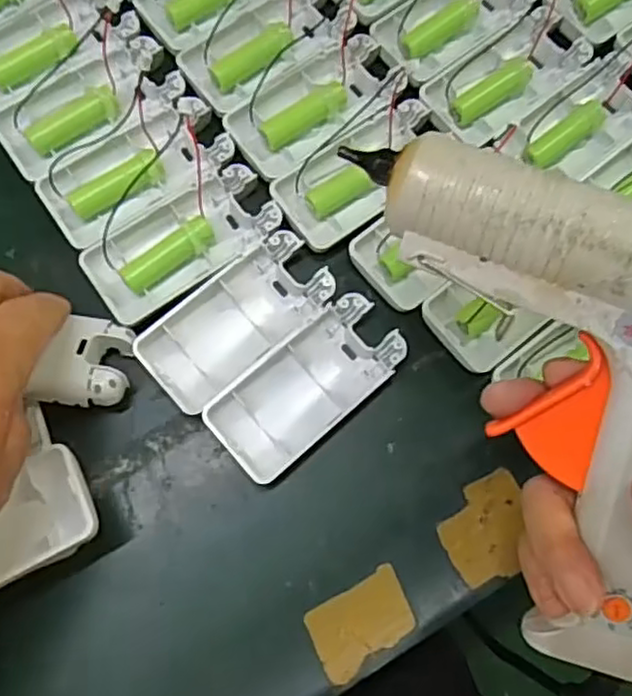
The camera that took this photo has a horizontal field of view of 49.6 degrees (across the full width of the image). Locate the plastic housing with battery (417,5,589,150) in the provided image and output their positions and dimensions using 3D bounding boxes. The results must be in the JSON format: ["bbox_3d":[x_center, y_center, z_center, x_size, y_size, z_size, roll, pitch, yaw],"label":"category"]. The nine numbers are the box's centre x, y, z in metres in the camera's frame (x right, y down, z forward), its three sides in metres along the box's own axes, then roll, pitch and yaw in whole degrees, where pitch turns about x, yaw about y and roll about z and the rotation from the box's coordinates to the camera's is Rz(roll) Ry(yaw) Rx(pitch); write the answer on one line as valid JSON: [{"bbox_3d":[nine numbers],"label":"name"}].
[{"bbox_3d":[0.101,-0.145,0.367,0.088,0.014,0.044,-38,79,-12],"label":"plastic housing with battery"}]

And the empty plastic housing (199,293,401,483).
[{"bbox_3d":[-0.004,0.018,0.320,0.093,0.012,0.045,-40,80,-12],"label":"empty plastic housing"}]

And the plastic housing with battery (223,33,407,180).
[{"bbox_3d":[0.001,-0.126,0.355,0.094,0.013,0.043,-35,79,-12],"label":"plastic housing with battery"}]

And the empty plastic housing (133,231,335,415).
[{"bbox_3d":[-0.036,-0.013,0.324,0.092,0.011,0.046,-38,79,-12],"label":"empty plastic housing"}]

